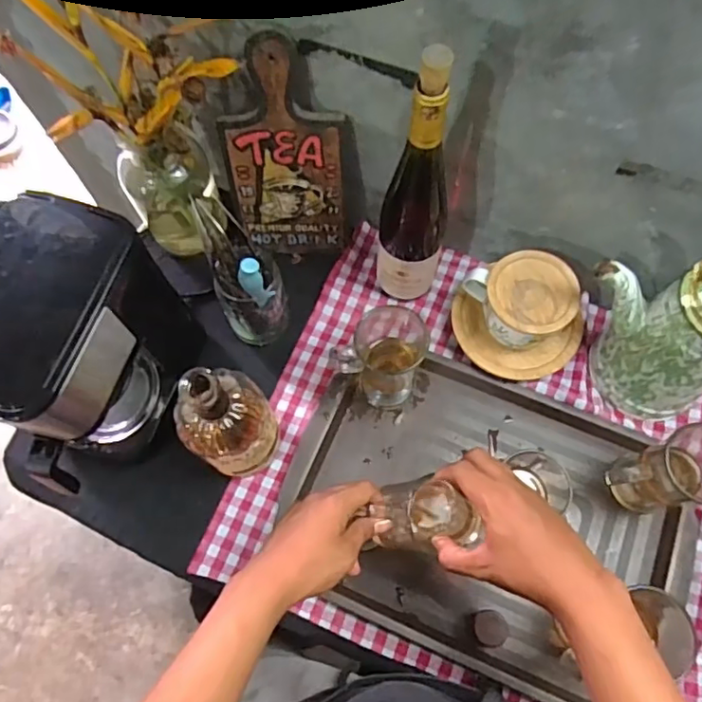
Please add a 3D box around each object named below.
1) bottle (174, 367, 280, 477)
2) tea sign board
[{"bbox_3d":[-0.124,0.075,0.592,0.087,0.208,0.076,-43,74,-14],"label":"bottle"},{"bbox_3d":[-0.070,-0.219,0.665,0.142,0.269,0.019,1,52,1],"label":"tea sign board"}]

